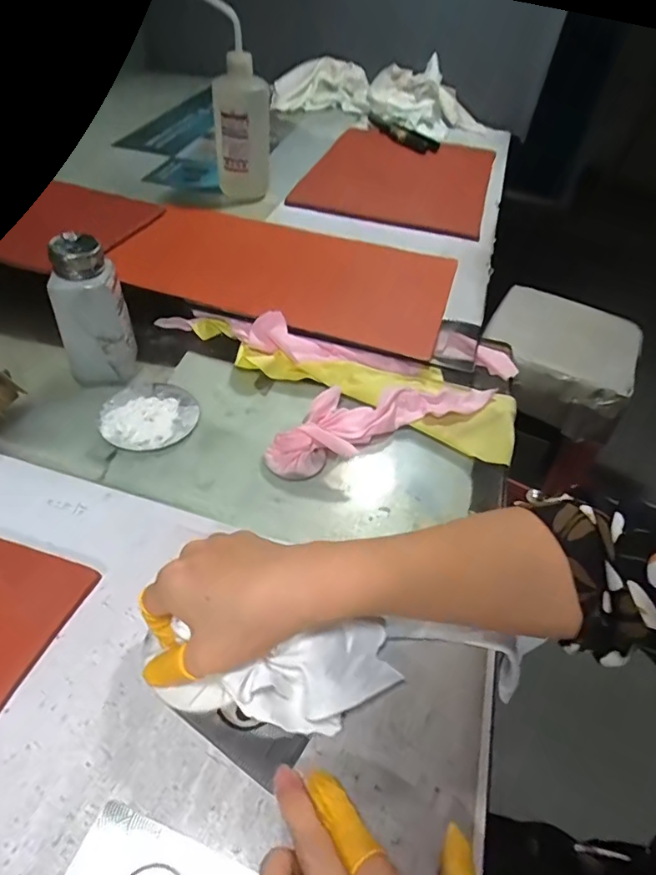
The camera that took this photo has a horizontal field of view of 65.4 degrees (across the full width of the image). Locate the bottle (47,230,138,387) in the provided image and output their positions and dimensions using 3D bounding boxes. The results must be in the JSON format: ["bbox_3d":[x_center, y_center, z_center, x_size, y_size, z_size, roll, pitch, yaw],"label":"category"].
[{"bbox_3d":[-0.205,-0.105,0.448,0.058,0.127,0.045,-4,47,-11],"label":"bottle"}]

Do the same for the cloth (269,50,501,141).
[{"bbox_3d":[0.111,-0.710,1.067,0.462,0.085,0.195,9,46,1],"label":"cloth"}]

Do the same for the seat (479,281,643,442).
[{"bbox_3d":[0.468,-0.157,1.041,0.297,0.143,0.267,29,50,19],"label":"seat"}]

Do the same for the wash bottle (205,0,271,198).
[{"bbox_3d":[-0.118,-0.433,0.678,0.087,0.227,0.058,23,48,14],"label":"wash bottle"}]

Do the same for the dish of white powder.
[{"bbox_3d":[-0.160,-0.022,0.458,0.082,0.004,0.084,4,46,-4],"label":"dish of white powder"}]

